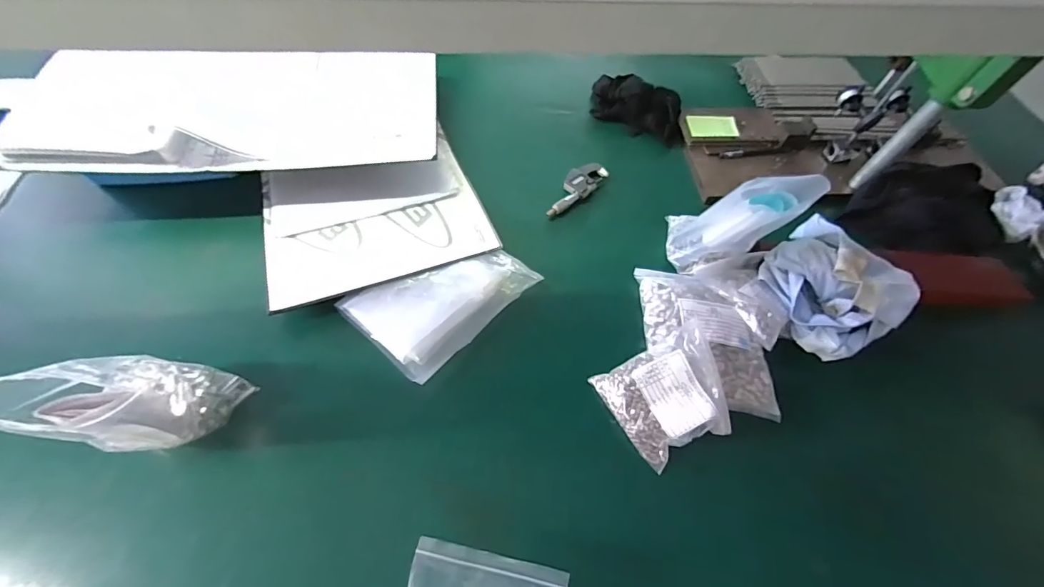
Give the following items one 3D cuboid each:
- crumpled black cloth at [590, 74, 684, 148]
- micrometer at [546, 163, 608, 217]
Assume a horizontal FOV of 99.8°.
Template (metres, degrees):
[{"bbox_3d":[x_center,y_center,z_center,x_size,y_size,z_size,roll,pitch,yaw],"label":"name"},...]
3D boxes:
[{"bbox_3d":[0.242,-0.387,0.911,0.208,0.045,0.123,24,60,11],"label":"crumpled black cloth"},{"bbox_3d":[0.098,-0.191,0.792,0.055,0.025,0.154,33,62,16],"label":"micrometer"}]

